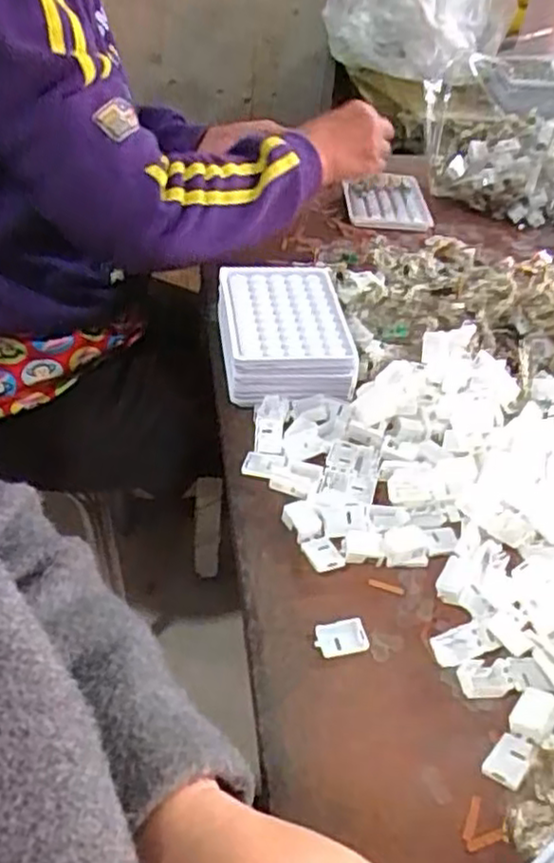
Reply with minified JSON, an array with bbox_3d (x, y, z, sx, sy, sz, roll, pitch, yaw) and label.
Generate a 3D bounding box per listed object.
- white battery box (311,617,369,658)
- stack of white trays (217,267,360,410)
[{"bbox_3d":[0.036,0.118,0.406,0.030,0.005,0.018,-8,44,-10],"label":"white battery box"},{"bbox_3d":[0.003,-0.083,0.570,0.099,0.041,0.135,-4,44,-6],"label":"stack of white trays"}]

